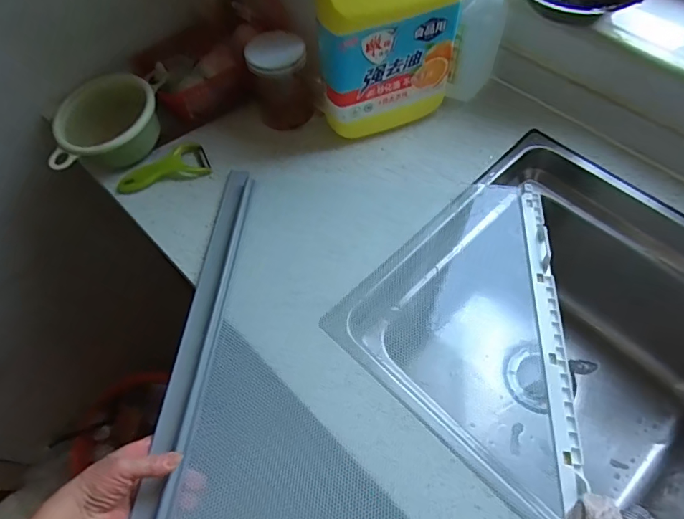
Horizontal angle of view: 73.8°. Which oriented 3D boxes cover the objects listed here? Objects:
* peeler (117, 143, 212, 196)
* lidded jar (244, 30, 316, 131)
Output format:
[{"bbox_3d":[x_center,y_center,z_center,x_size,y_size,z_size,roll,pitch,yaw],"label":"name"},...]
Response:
[{"bbox_3d":[-0.258,-0.133,0.657,0.129,0.018,0.056,-17,61,-6],"label":"peeler"},{"bbox_3d":[-0.087,-0.259,0.668,0.081,0.108,0.081,-2,60,3],"label":"lidded jar"}]

